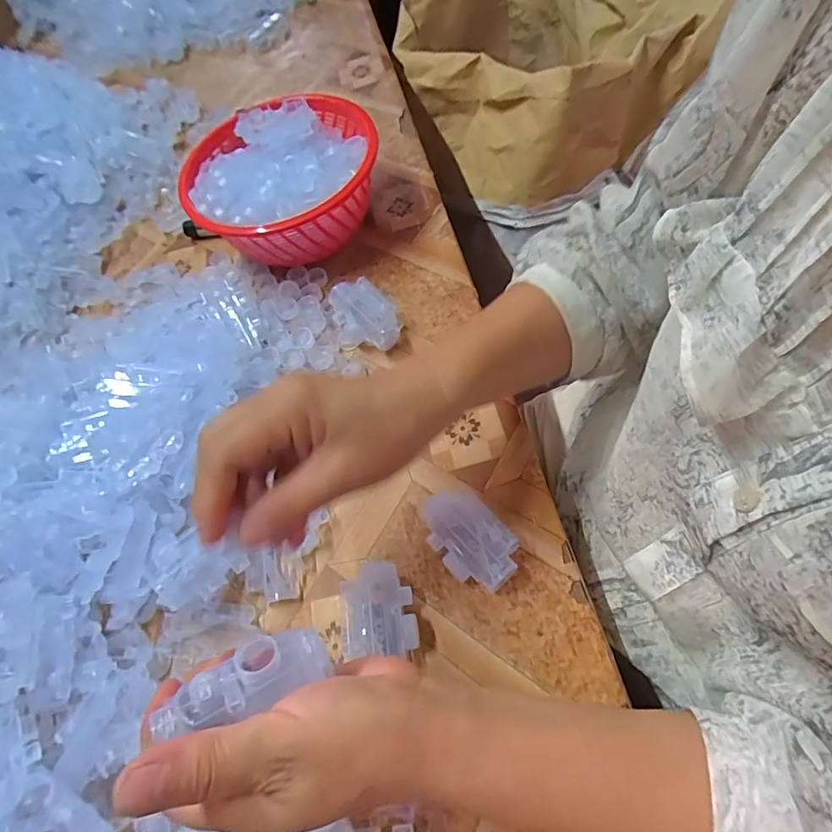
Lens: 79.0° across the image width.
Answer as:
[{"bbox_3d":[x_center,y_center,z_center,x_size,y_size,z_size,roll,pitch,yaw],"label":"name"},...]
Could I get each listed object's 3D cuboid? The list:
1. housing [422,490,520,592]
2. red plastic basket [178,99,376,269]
[{"bbox_3d":[0.034,0.081,0.334,0.042,0.027,0.070,-37,62,-12],"label":"housing"},{"bbox_3d":[-0.119,-0.211,0.475,0.176,0.082,0.159,-22,60,-2],"label":"red plastic basket"}]

